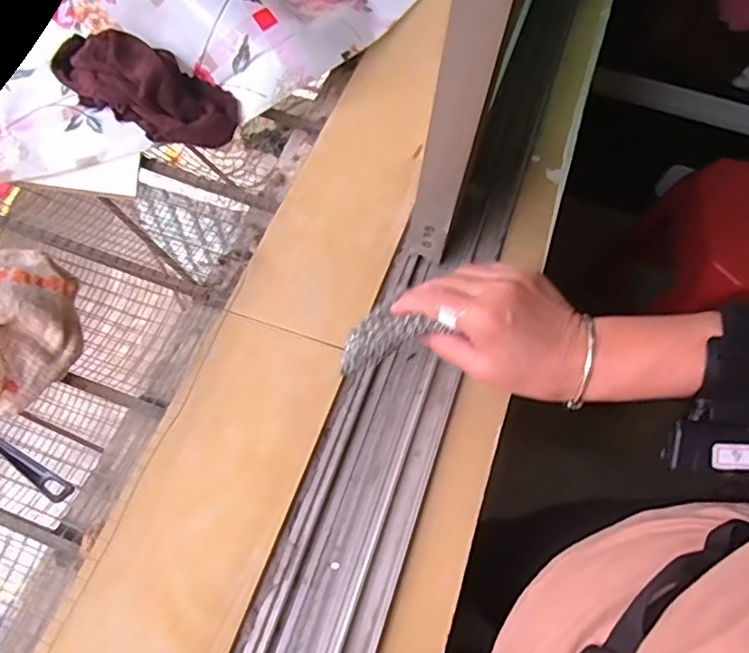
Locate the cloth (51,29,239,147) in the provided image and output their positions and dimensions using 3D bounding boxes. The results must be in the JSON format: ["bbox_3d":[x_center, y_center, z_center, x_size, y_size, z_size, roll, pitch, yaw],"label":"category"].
[{"bbox_3d":[-0.226,-0.241,0.573,0.181,0.055,0.083,28,65,12],"label":"cloth"}]

